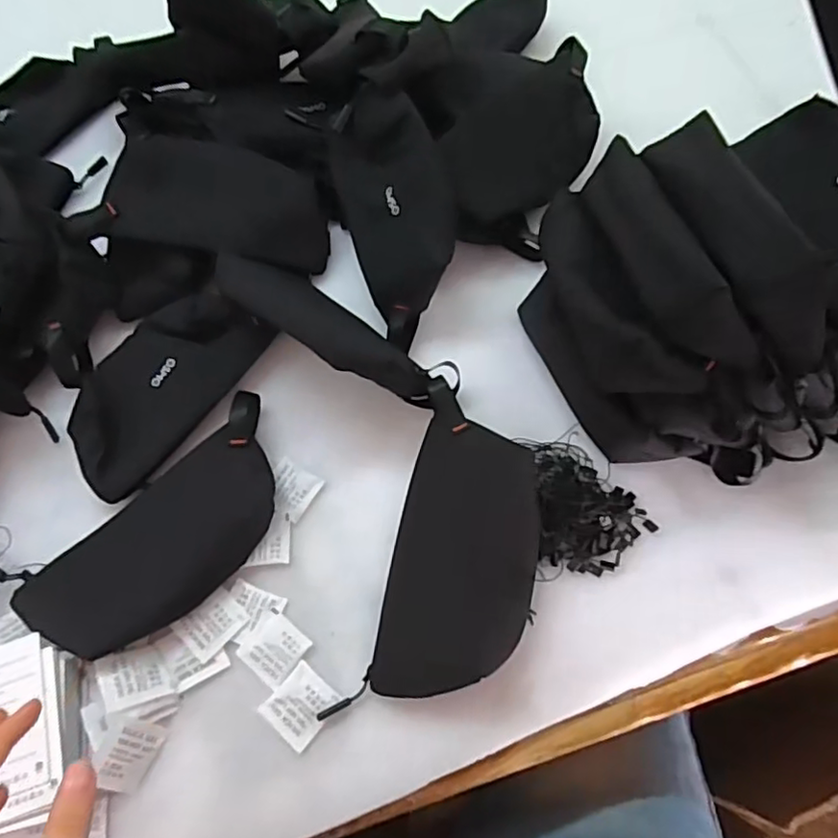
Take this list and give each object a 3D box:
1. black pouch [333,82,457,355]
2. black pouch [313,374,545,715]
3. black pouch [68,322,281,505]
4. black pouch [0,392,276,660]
[{"bbox_3d":[-0.018,-0.169,0.508,0.088,0.060,0.214,-11,91,-3],"label":"black pouch"},{"bbox_3d":[0.032,0.090,0.426,0.100,0.034,0.207,12,68,8],"label":"black pouch"},{"bbox_3d":[-0.215,-0.027,0.501,0.094,0.027,0.179,29,71,14],"label":"black pouch"},{"bbox_3d":[-0.179,0.078,0.438,0.213,0.040,0.105,-43,71,-15],"label":"black pouch"}]

